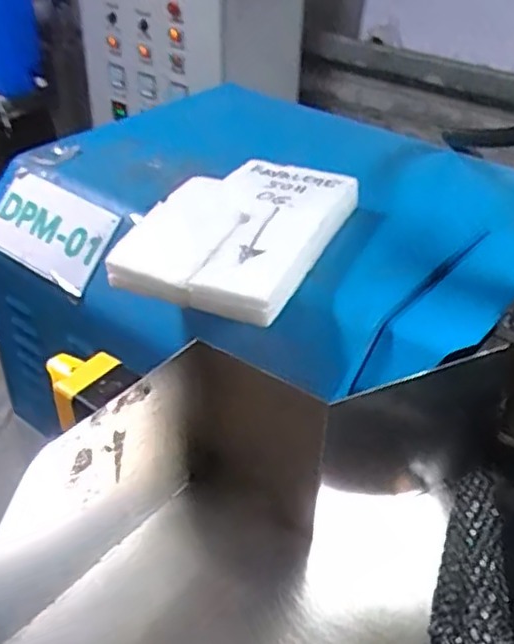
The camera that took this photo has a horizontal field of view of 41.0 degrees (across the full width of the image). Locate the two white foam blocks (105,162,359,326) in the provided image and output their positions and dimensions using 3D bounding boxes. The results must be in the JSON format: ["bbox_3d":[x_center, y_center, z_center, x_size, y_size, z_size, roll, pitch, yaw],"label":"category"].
[{"bbox_3d":[-0.018,-0.115,0.867,0.205,0.055,0.323,16,39,19],"label":"two white foam blocks"}]

